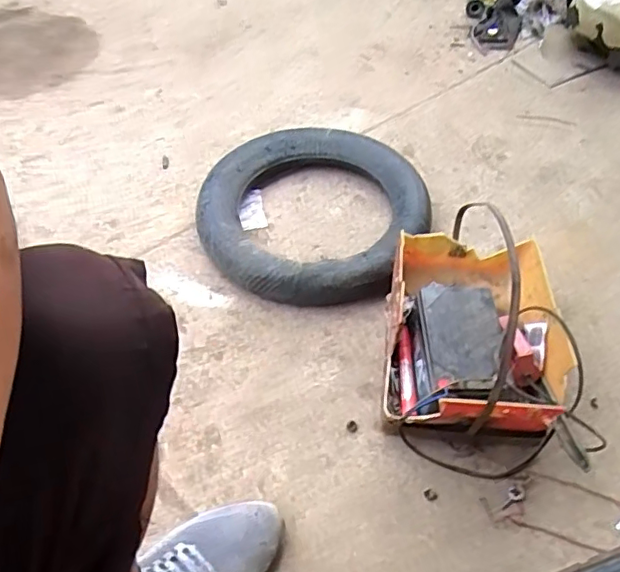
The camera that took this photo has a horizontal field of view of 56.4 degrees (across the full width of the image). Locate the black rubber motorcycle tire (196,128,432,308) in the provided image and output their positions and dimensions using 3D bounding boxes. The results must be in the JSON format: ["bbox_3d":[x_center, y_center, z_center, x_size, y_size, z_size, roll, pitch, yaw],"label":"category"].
[{"bbox_3d":[0.005,-0.122,0.934,0.353,0.064,0.348,1,53,-1],"label":"black rubber motorcycle tire"}]

